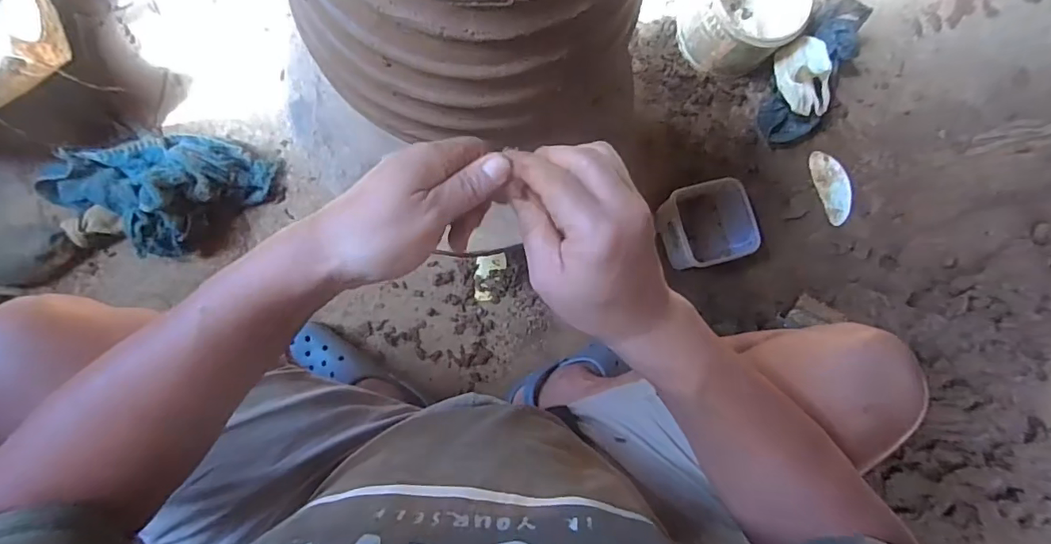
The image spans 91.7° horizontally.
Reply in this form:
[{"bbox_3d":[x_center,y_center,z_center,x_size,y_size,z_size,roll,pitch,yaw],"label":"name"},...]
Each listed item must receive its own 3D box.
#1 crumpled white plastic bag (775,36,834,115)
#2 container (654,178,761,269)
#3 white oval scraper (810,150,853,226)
[{"bbox_3d":[0.476,-0.339,0.868,0.080,0.081,0.135,-9,85,-8],"label":"crumpled white plastic bag"},{"bbox_3d":[0.308,-0.082,0.871,0.138,0.079,0.137,-14,88,-9],"label":"container"},{"bbox_3d":[0.578,-0.161,0.960,0.067,0.019,0.140,-16,88,-9],"label":"white oval scraper"}]

